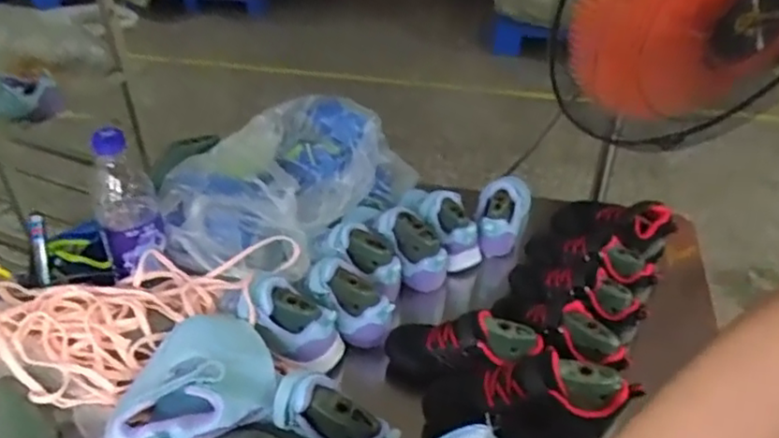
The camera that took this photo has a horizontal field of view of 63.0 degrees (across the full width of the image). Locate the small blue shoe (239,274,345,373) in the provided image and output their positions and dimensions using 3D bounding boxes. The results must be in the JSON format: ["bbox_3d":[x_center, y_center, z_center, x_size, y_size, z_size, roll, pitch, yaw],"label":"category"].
[{"bbox_3d":[-0.100,0.111,0.667,0.100,0.082,0.062,12,38,16],"label":"small blue shoe"}]

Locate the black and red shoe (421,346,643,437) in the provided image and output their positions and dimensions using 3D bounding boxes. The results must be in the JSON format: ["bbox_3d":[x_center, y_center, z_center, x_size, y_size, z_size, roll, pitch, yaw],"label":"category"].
[{"bbox_3d":[0.130,0.169,0.598,0.192,0.092,0.072,2,36,3],"label":"black and red shoe"}]

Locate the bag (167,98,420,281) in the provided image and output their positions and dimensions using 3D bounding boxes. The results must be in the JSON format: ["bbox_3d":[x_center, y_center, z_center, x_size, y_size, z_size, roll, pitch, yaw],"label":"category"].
[{"bbox_3d":[-0.138,-0.047,0.810,0.214,0.103,0.332,19,41,25],"label":"bag"}]

